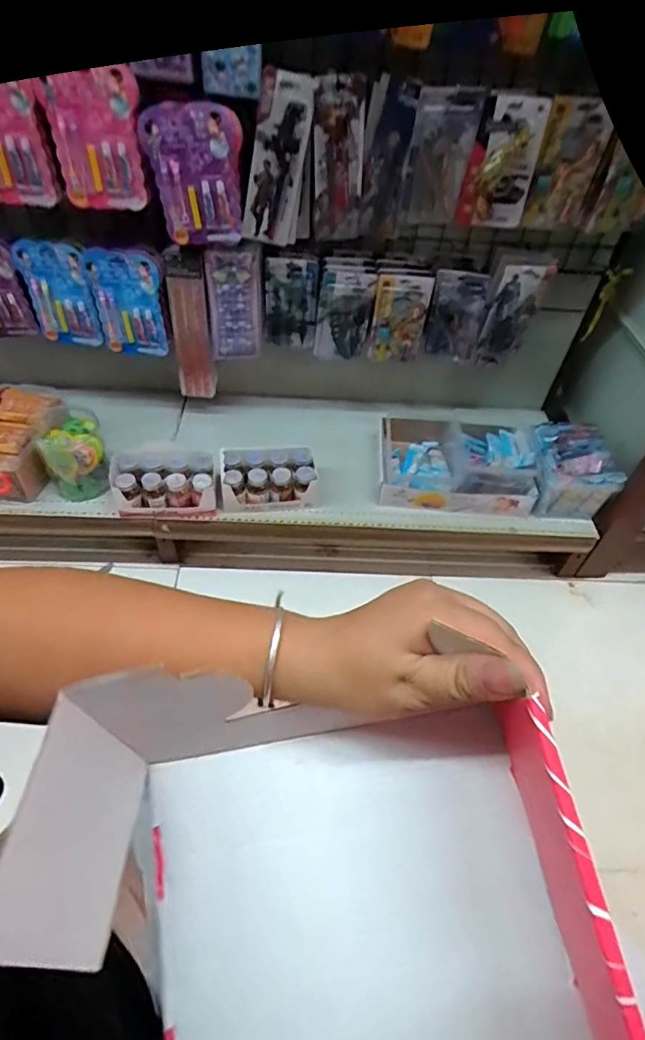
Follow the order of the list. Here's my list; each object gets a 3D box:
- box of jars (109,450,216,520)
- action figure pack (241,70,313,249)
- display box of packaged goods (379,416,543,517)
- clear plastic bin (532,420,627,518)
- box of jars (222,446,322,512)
[{"bbox_3d":[-0.333,-0.080,1.127,0.207,0.093,0.133,-7,50,-11],"label":"box of jars"},{"bbox_3d":[-0.080,-0.610,0.909,0.099,0.256,0.045,-14,56,-28],"label":"action figure pack"},{"bbox_3d":[0.298,-0.140,1.220,0.340,0.089,0.247,3,49,-3],"label":"display box of packaged goods"},{"bbox_3d":[0.536,-0.119,1.166,0.168,0.140,0.173,5,49,-1],"label":"clear plastic bin"},{"bbox_3d":[-0.116,-0.084,1.153,0.205,0.109,0.101,-3,49,-7],"label":"box of jars"}]

